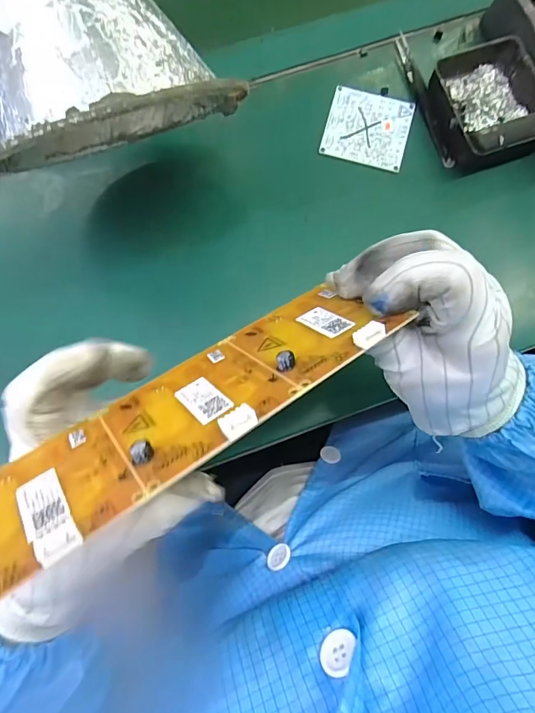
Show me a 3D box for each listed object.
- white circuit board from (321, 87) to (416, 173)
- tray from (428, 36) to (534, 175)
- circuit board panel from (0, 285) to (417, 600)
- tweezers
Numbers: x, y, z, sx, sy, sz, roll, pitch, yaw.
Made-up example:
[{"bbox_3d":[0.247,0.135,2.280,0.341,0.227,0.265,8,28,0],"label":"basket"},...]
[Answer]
[{"bbox_3d":[0.088,-0.200,0.379,0.070,0.004,0.069,16,79,2],"label":"white circuit board"},{"bbox_3d":[0.187,-0.210,0.366,0.085,0.035,0.101,-18,80,-4],"label":"tray"},{"bbox_3d":[-0.034,0.020,0.184,0.198,0.007,0.065,-32,36,-22],"label":"circuit board panel"},{"bbox_3d":[0.137,-0.225,0.381,0.009,0.011,0.129,-17,80,-4],"label":"tweezers"}]

